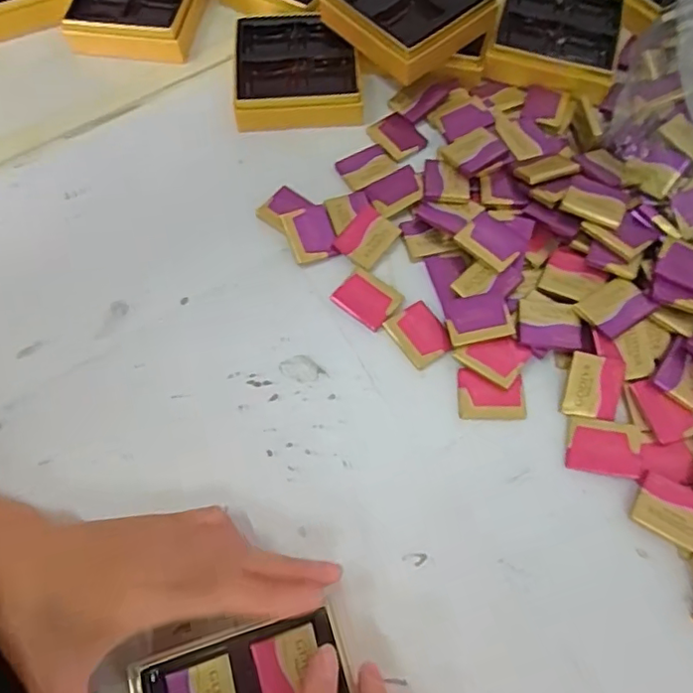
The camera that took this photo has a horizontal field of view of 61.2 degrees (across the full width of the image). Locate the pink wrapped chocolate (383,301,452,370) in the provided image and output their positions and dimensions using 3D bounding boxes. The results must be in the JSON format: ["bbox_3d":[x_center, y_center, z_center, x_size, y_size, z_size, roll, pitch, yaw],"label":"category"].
[{"bbox_3d":[0.047,-0.008,0.377,0.031,0.004,0.040,-31,68,-12],"label":"pink wrapped chocolate"}]

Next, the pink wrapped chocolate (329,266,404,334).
[{"bbox_3d":[0.014,-0.032,0.390,0.039,0.004,0.033,37,72,17],"label":"pink wrapped chocolate"}]

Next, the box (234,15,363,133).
[{"bbox_3d":[-0.039,-0.220,0.465,0.094,0.025,0.098,-4,65,0],"label":"box"}]

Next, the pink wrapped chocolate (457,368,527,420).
[{"bbox_3d":[0.089,0.030,0.359,0.040,0.004,0.030,0,66,2],"label":"pink wrapped chocolate"}]

